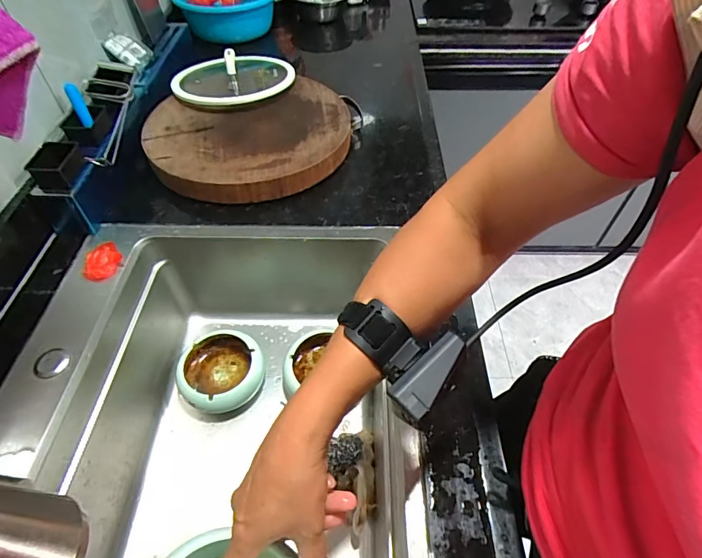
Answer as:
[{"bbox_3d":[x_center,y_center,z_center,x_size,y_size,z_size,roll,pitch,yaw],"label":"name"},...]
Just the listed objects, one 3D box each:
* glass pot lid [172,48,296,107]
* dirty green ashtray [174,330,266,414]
[{"bbox_3d":[-0.228,-0.397,0.799,0.218,0.049,0.205,0,50,0],"label":"glass pot lid"},{"bbox_3d":[-0.201,0.144,0.657,0.123,0.051,0.124,0,50,0],"label":"dirty green ashtray"}]

